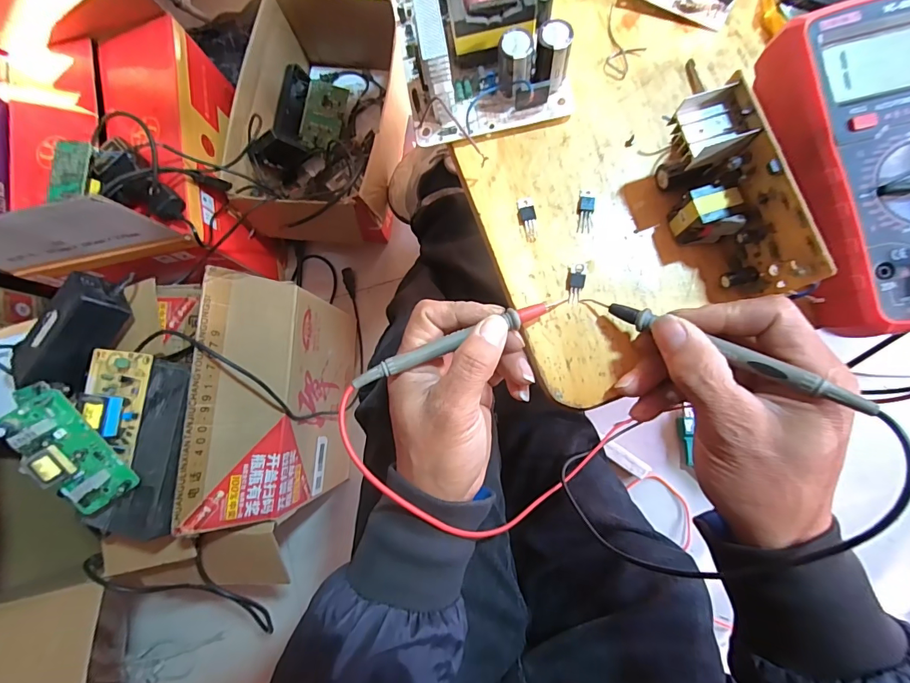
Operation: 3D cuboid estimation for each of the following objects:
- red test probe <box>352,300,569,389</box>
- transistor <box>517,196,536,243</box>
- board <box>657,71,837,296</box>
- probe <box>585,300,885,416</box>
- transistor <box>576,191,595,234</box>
[{"bbox_3d":[0.005,-0.001,0.269,0.144,0.013,0.012,-20,81,-5],"label":"red test probe"},{"bbox_3d":[0.050,-0.083,0.288,0.011,0.004,0.030,-9,81,4],"label":"transistor"},{"bbox_3d":[0.154,-0.079,0.242,0.034,0.052,0.113,-18,81,3],"label":"board"},{"bbox_3d":[0.133,0.001,0.231,0.147,0.009,0.012,31,86,39],"label":"probe"},{"bbox_3d":[0.088,-0.087,0.285,0.010,0.004,0.029,7,83,7],"label":"transistor"}]

